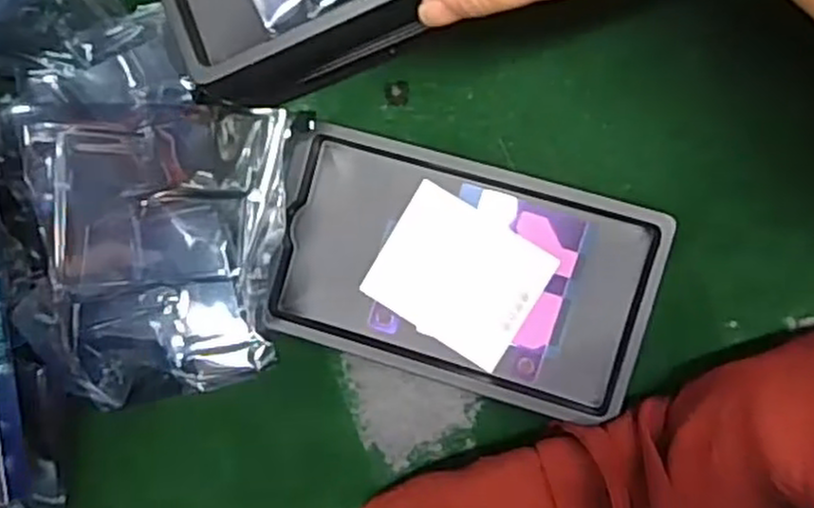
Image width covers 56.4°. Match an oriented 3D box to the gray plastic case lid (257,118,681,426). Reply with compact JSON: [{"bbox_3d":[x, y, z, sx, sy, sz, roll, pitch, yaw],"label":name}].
[{"bbox_3d":[0.023,0.008,0.322,0.152,0.024,0.092,16,94,7],"label":"gray plastic case lid"}]

